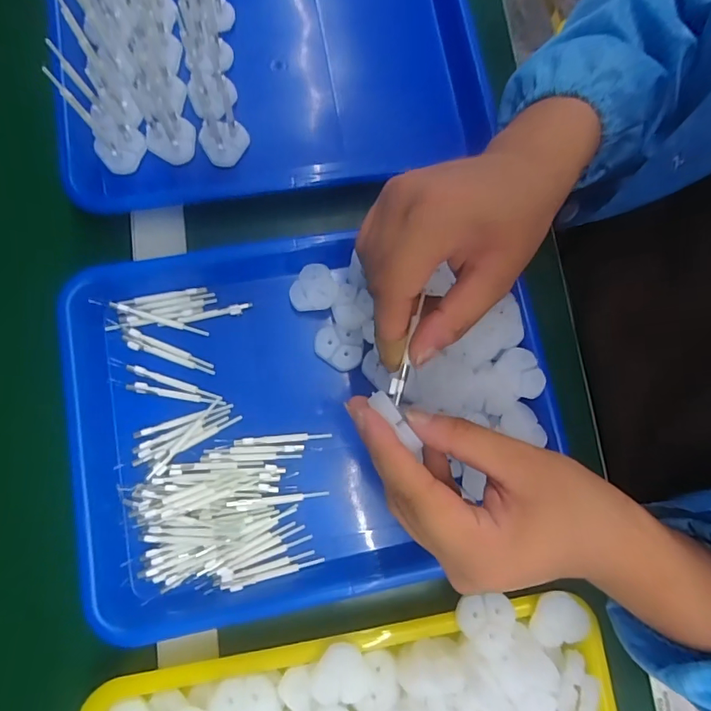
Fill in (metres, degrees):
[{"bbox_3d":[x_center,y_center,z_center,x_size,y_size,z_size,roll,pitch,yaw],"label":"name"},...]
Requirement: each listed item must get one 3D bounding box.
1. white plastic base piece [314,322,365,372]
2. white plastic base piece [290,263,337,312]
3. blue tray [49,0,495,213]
[{"bbox_3d":[-0.013,-0.007,0.345,0.036,0.011,0.031,17,80,-2],"label":"white plastic base piece"},{"bbox_3d":[-0.031,-0.051,0.344,0.035,0.009,0.034,0,78,-1],"label":"white plastic base piece"},{"bbox_3d":[-0.052,-0.254,0.380,0.362,0.055,0.256,-10,86,-17],"label":"blue tray"}]

